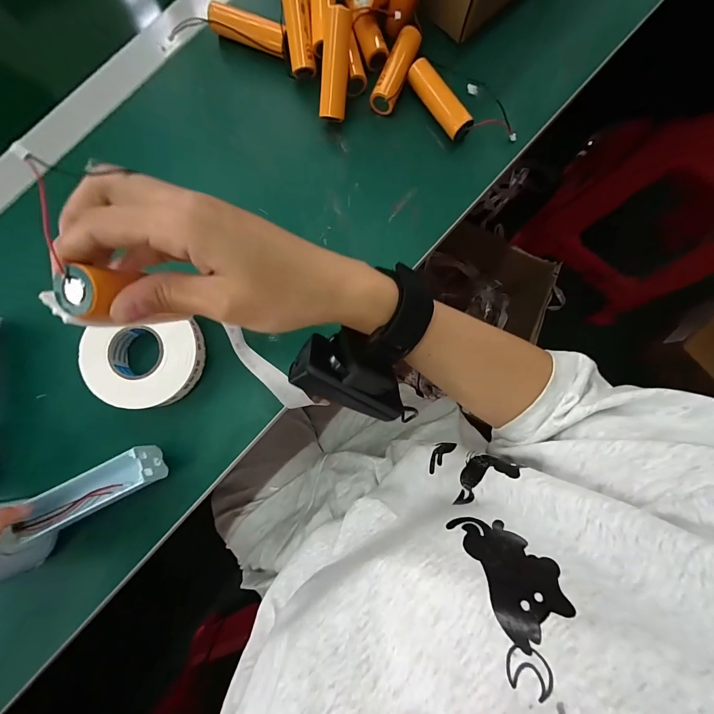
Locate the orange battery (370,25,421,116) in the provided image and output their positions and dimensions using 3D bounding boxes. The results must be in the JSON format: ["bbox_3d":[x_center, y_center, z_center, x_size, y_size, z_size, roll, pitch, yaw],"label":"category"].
[{"bbox_3d":[0.035,-0.254,0.299,0.021,0.019,0.070,23,84,0],"label":"orange battery"}]

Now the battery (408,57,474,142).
[{"bbox_3d":[0.072,-0.227,0.298,0.021,0.016,0.073,-34,87,-5],"label":"battery"}]

